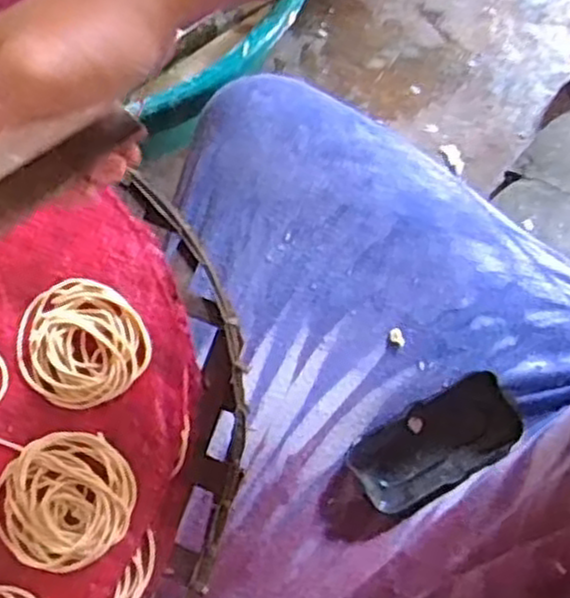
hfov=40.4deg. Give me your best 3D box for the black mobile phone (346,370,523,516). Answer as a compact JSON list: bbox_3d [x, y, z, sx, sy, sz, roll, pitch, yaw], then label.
[{"bbox_3d":[0.098,0.095,0.506,0.109,0.020,0.055,-34,82,7],"label":"black mobile phone"}]

